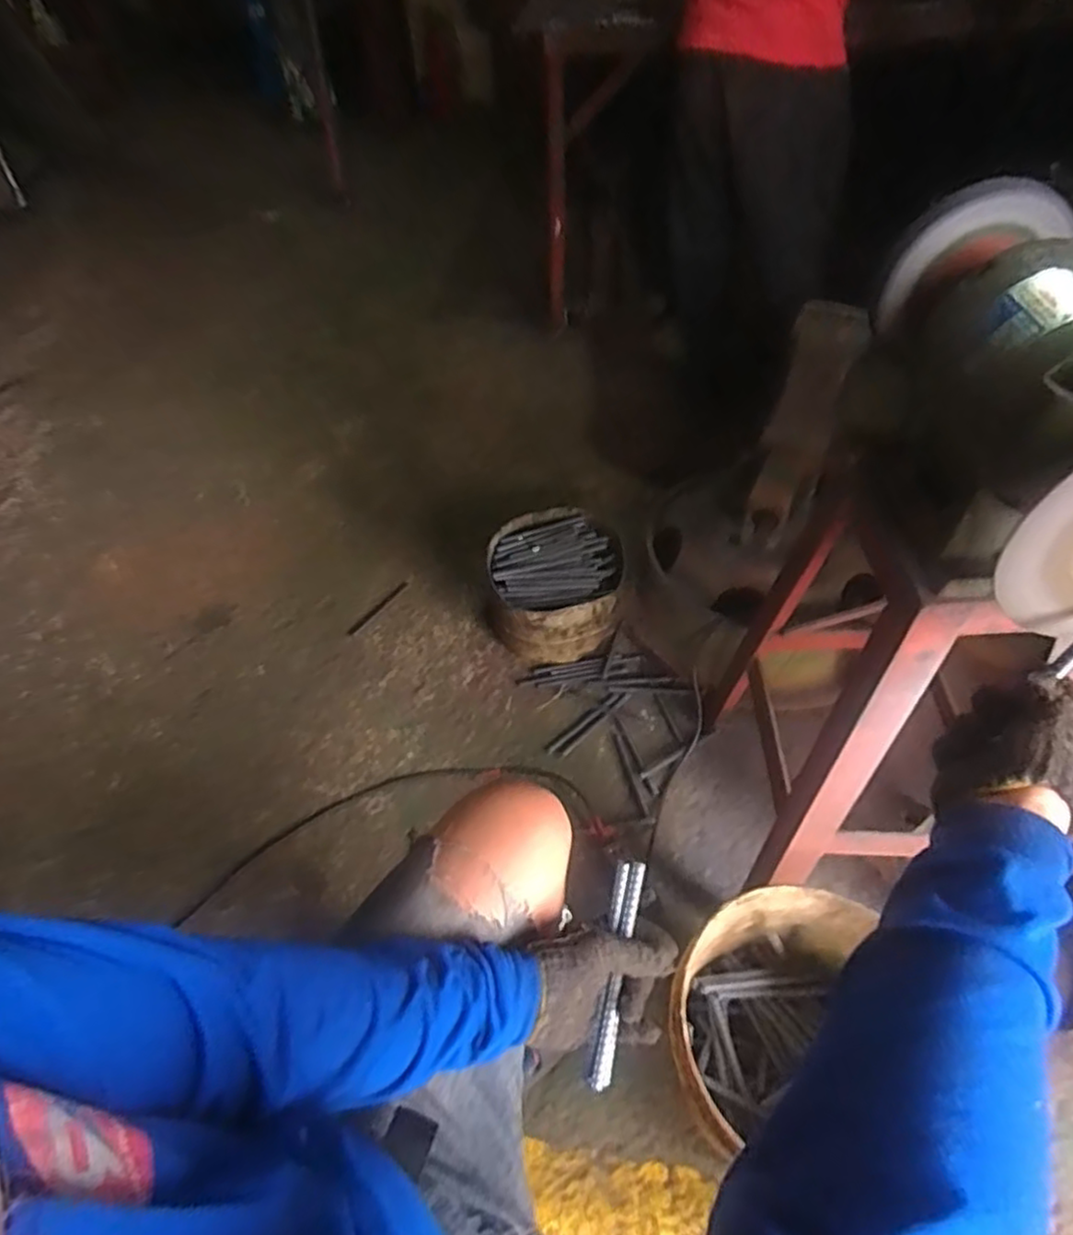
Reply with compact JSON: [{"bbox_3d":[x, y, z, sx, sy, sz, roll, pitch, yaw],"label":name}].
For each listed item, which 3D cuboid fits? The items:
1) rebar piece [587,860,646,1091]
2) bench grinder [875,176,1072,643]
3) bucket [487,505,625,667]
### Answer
[{"bbox_3d":[0.071,0.313,0.598,0.023,0.016,0.183,8,78,12],"label":"rebar piece"},{"bbox_3d":[0.437,-0.186,0.537,0.215,0.190,0.361,1,51,6],"label":"bench grinder"},{"bbox_3d":[0.038,-0.062,1.405,0.267,0.182,0.290,-3,51,3],"label":"bucket"}]

